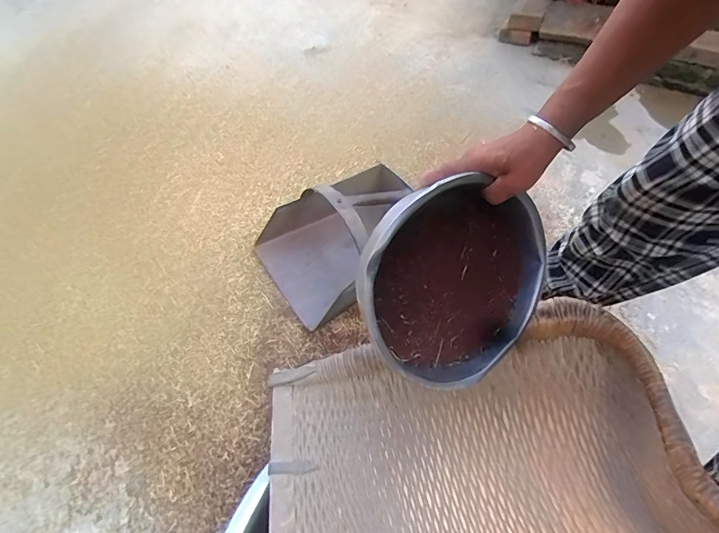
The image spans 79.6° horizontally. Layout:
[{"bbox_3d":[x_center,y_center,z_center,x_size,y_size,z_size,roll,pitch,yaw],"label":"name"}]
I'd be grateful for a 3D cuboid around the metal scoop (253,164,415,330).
[{"bbox_3d":[-0.036,-0.085,0.994,0.368,0.200,0.291,-32,61,-11],"label":"metal scoop"}]

